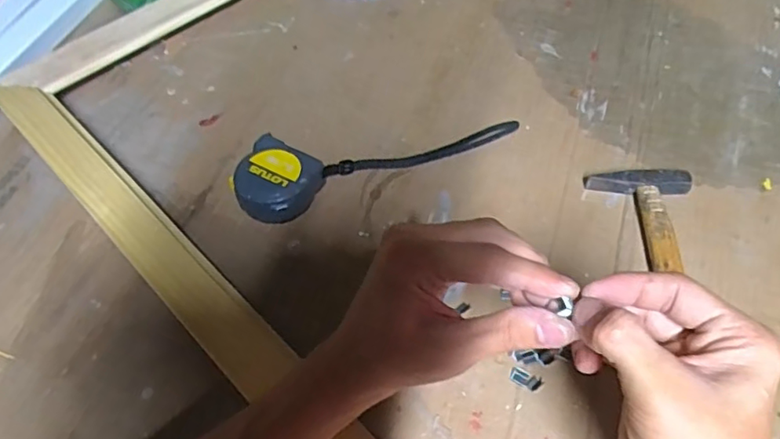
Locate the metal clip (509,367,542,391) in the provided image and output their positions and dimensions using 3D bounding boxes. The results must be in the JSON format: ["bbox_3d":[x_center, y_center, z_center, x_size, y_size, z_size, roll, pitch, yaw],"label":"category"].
[{"bbox_3d":[0.089,0.105,0.374,0.021,0.004,0.010,24,59,16],"label":"metal clip"}]

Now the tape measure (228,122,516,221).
[{"bbox_3d":[-0.014,-0.068,0.474,0.241,0.035,0.077,-24,58,-15],"label":"tape measure"}]

